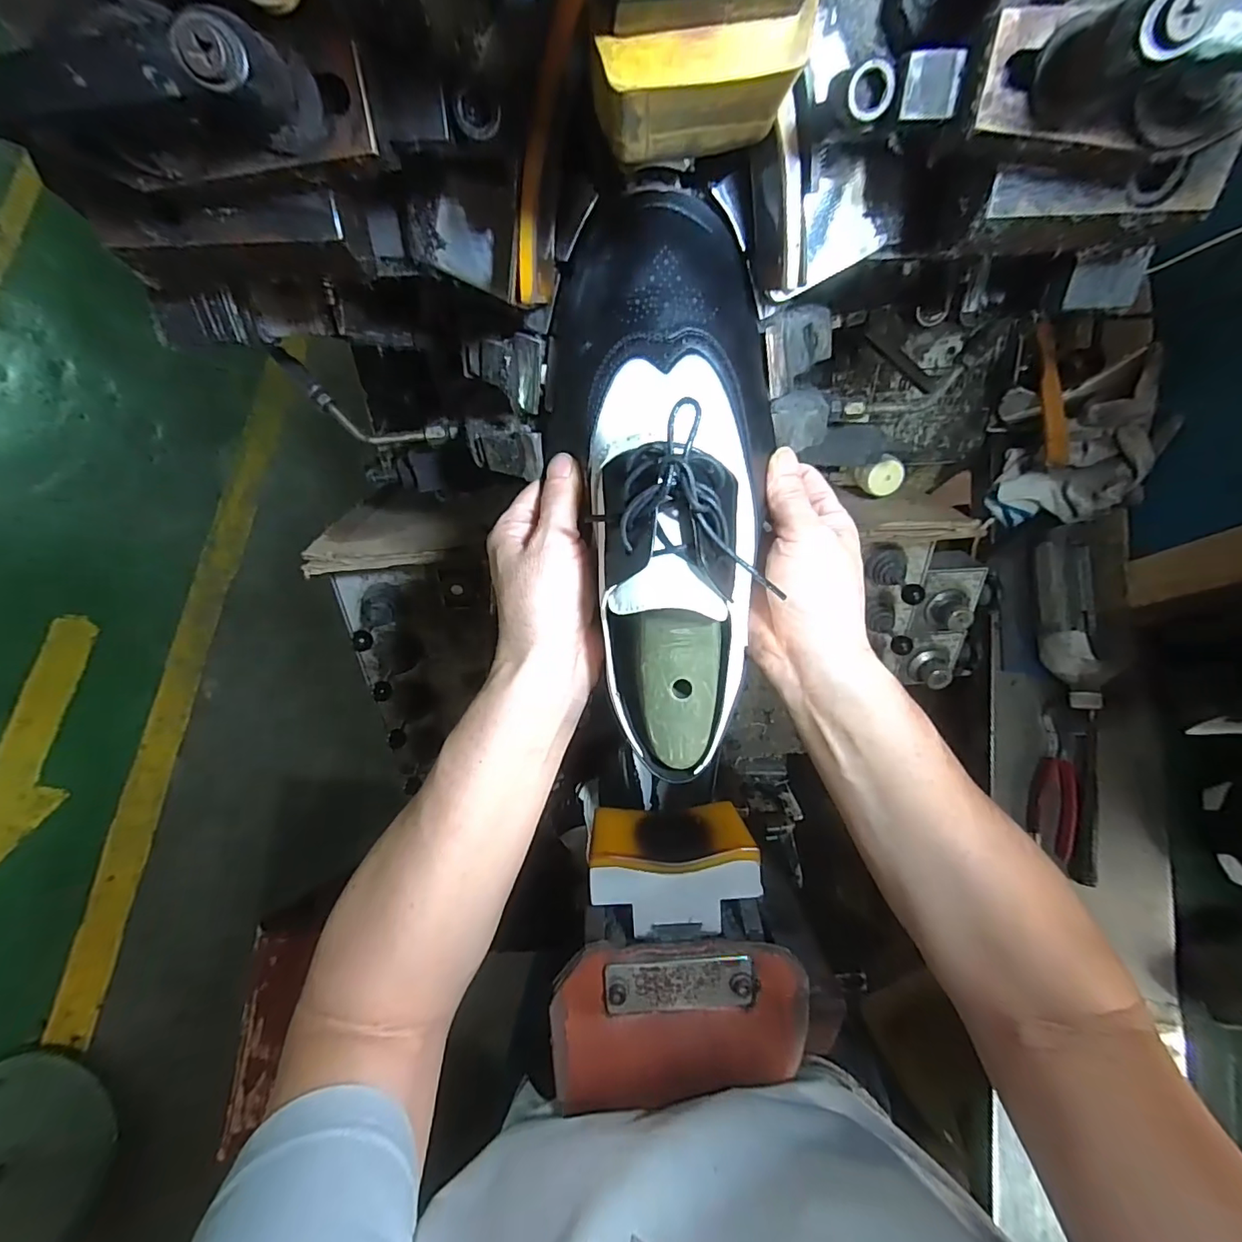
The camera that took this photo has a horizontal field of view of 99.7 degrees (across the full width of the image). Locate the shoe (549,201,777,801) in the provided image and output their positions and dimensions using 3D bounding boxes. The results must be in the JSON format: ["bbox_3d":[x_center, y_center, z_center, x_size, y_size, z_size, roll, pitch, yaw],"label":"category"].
[{"bbox_3d":[0.028,-0.066,0.257,0.110,0.083,0.273,-3,86,1],"label":"shoe"}]

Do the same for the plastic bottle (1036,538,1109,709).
[{"bbox_3d":[0.574,-0.003,0.660,0.080,0.062,0.221,5,80,2],"label":"plastic bottle"}]

